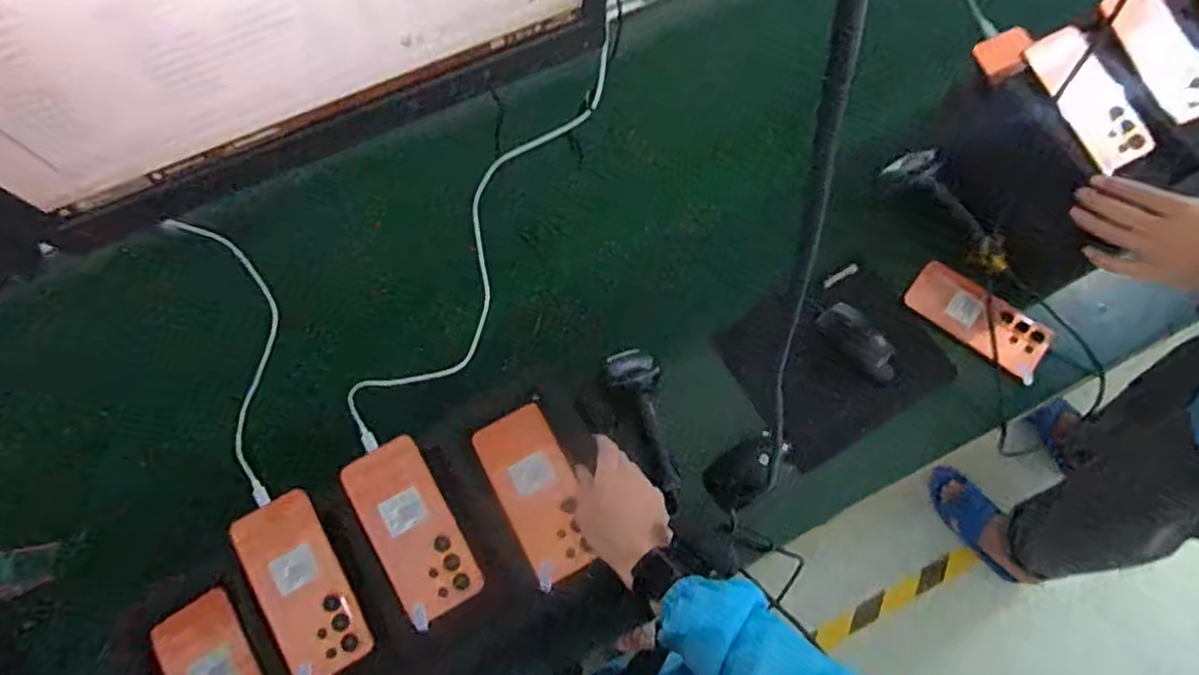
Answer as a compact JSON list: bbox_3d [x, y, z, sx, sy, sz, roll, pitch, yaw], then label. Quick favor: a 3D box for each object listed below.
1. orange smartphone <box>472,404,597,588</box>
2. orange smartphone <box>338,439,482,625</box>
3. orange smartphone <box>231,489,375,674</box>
[{"bbox_3d":[-0.064,0.155,0.643,0.076,0.009,0.168,-22,70,-6],"label":"orange smartphone"},{"bbox_3d":[-0.182,0.186,0.630,0.073,0.013,0.170,-28,79,-14],"label":"orange smartphone"},{"bbox_3d":[-0.281,0.237,0.612,0.073,0.010,0.171,-25,82,-18],"label":"orange smartphone"}]

